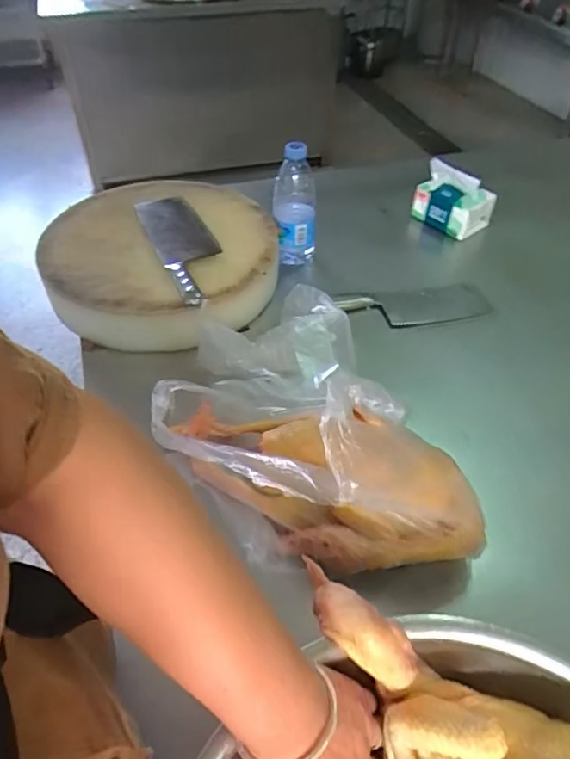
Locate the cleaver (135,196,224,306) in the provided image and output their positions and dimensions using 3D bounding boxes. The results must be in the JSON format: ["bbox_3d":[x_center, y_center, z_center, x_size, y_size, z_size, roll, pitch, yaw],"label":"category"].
[{"bbox_3d":[-0.160,-0.217,0.848,0.088,0.031,0.322,-17,49,-17],"label":"cleaver"}]

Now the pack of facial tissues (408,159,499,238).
[{"bbox_3d":[0.309,-0.334,0.992,0.129,0.103,0.071,34,54,27],"label":"pack of facial tissues"}]

